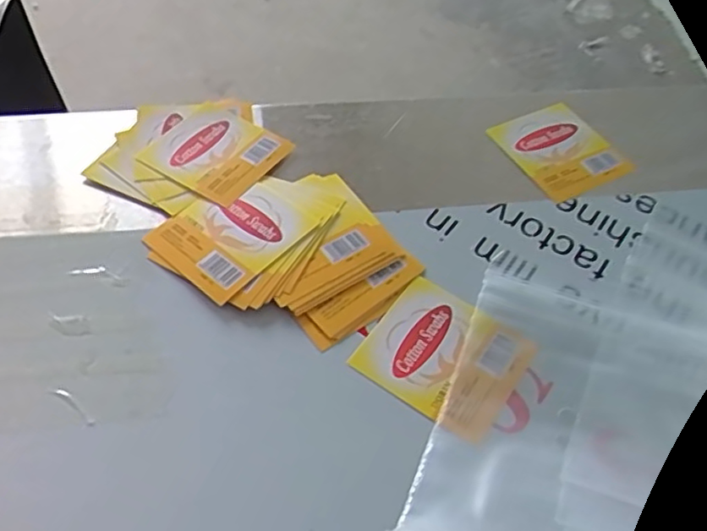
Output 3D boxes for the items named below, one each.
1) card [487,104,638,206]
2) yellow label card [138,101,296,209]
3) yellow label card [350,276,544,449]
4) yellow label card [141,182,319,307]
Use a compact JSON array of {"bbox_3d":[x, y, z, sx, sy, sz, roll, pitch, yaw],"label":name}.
[{"bbox_3d":[0.080,-0.044,0.248,0.039,0.006,0.040,-20,60,-15],"label":"card"},{"bbox_3d":[-0.050,-0.041,0.234,0.042,0.004,0.039,29,57,15],"label":"yellow label card"},{"bbox_3d":[0.026,0.026,0.189,0.043,0.004,0.039,34,58,18],"label":"yellow label card"},{"bbox_3d":[-0.040,-0.011,0.210,0.039,0.004,0.043,34,61,25],"label":"yellow label card"}]

